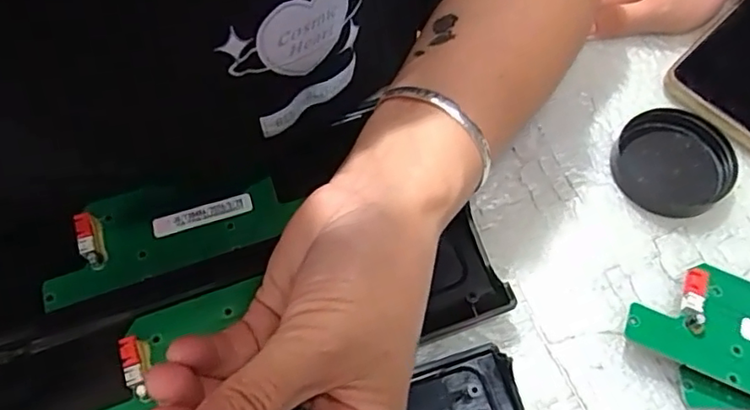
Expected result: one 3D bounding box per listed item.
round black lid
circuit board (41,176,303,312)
[{"bbox_3d":[0.155,-0.022,0.309,0.056,0.013,0.057,-1,63,2],"label":"round black lid"},{"bbox_3d":[-0.104,0.010,0.295,0.118,0.015,0.048,-19,64,-7],"label":"circuit board"}]

